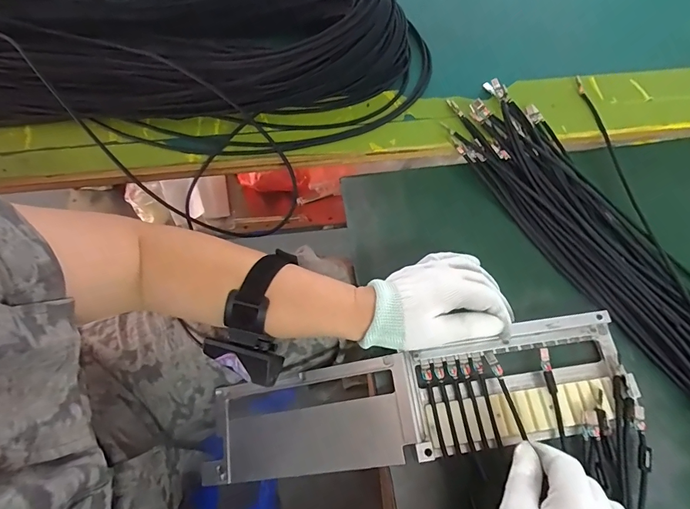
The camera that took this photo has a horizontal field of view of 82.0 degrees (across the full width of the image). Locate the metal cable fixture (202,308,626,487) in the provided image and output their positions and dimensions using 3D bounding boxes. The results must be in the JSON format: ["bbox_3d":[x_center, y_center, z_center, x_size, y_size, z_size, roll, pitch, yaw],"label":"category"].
[{"bbox_3d":[0.058,0.134,0.362,0.386,0.045,0.097,-13,68,5],"label":"metal cable fixture"}]

